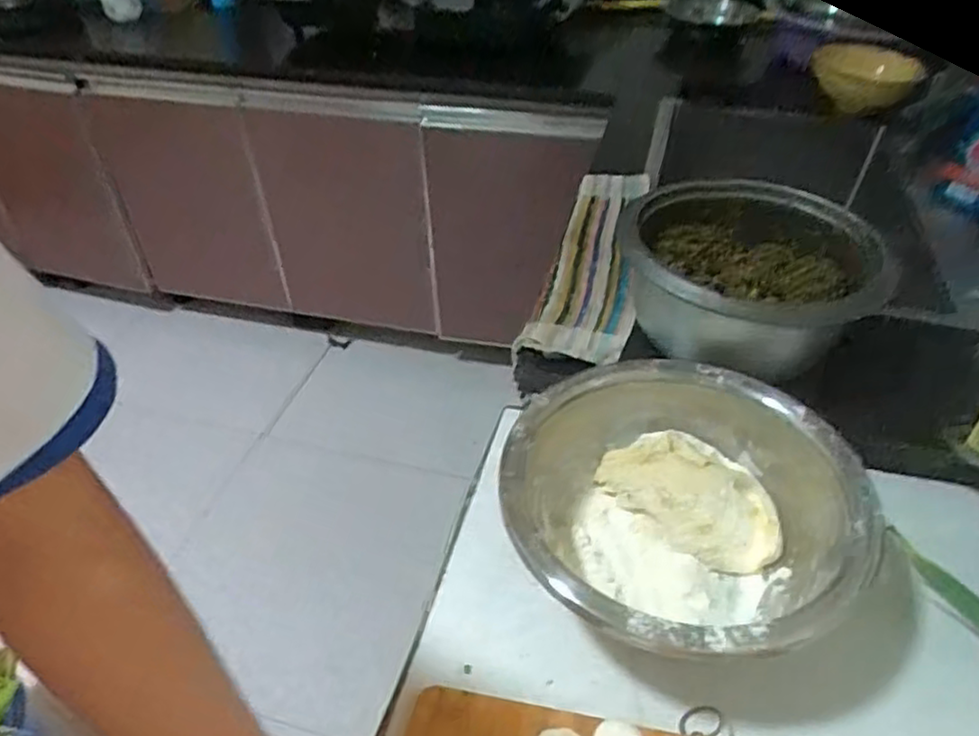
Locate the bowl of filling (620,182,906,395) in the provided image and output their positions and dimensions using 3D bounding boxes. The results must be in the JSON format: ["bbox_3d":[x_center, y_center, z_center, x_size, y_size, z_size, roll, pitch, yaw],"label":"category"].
[{"bbox_3d":[0.250,-0.079,0.690,0.219,0.120,0.245,4,41,8],"label":"bowl of filling"}]

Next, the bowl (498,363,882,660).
[{"bbox_3d":[0.151,0.116,0.552,0.260,0.102,0.260,-1,40,0],"label":"bowl"}]

